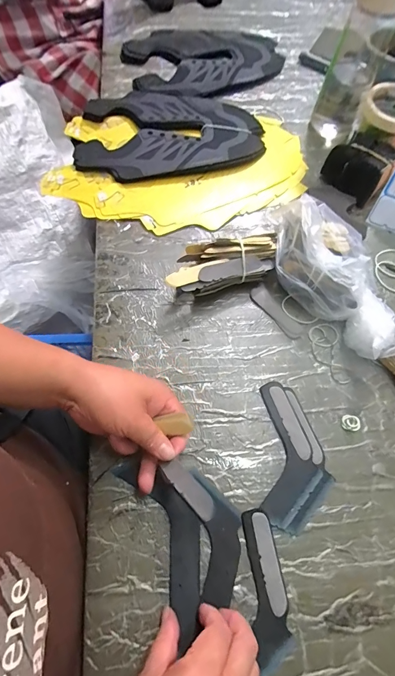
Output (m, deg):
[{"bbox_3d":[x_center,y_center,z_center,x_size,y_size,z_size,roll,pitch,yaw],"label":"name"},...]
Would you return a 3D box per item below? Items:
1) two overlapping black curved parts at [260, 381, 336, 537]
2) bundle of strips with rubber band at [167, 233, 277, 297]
[{"bbox_3d":[0.105,0.123,0.363,0.069,0.005,0.146,5,66,0],"label":"two overlapping black curved parts"},{"bbox_3d":[0.033,-0.089,0.431,0.142,0.051,0.058,-13,67,-8],"label":"bundle of strips with rubber band"}]

